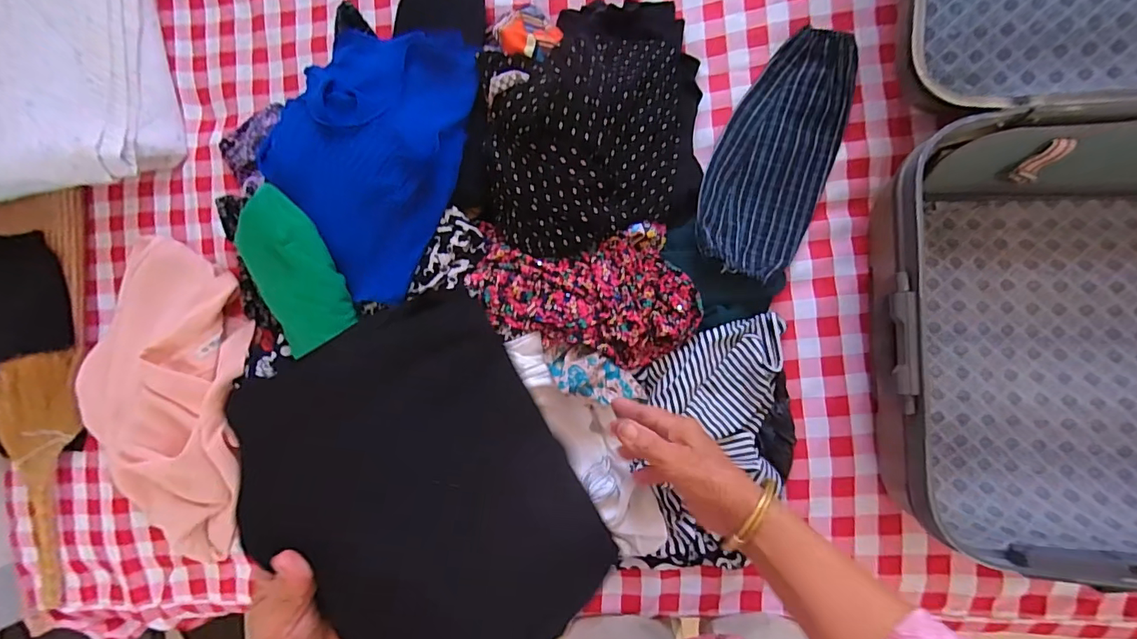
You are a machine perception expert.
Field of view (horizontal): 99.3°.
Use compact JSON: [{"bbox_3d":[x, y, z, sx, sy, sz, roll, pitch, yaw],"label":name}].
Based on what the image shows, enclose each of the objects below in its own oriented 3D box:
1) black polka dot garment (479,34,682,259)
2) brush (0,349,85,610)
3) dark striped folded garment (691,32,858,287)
[{"bbox_3d":[0.022,-0.213,0.576,0.251,0.100,0.264,-5,88,9],"label":"black polka dot garment"},{"bbox_3d":[-0.788,0.248,0.714,0.086,0.080,0.409,10,90,9],"label":"brush"},{"bbox_3d":[0.260,-0.209,0.591,0.141,0.068,0.319,22,92,9],"label":"dark striped folded garment"}]

